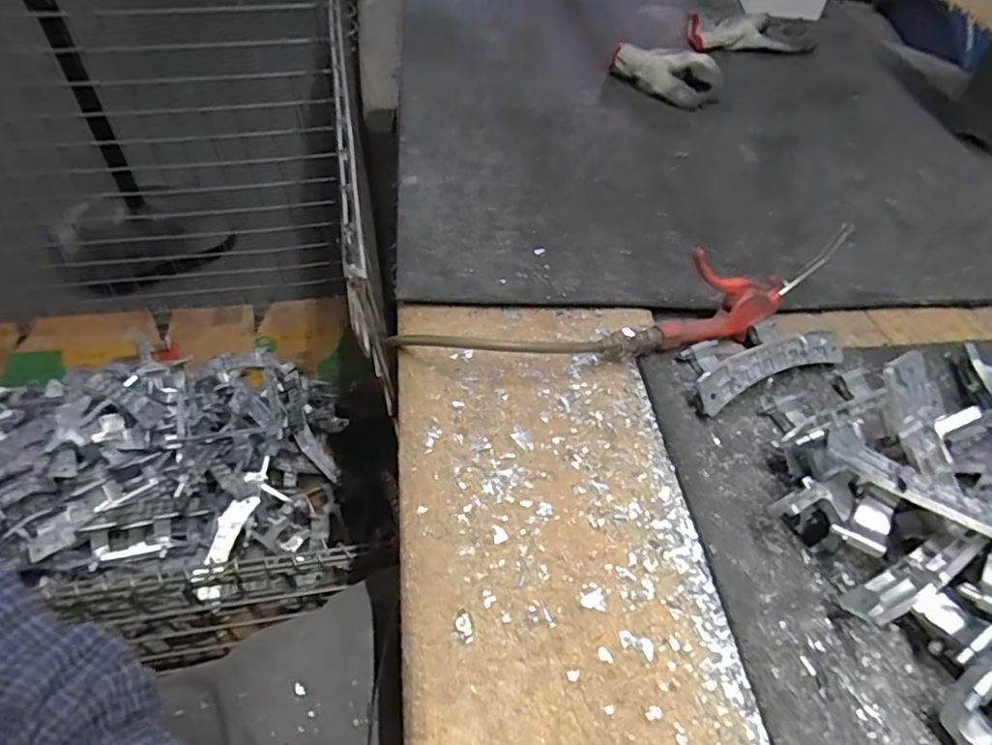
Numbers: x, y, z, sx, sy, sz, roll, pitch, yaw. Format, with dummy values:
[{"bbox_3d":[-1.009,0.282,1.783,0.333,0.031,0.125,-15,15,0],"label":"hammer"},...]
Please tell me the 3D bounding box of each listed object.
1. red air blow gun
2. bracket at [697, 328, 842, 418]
[{"bbox_3d":[0.223,-0.079,0.535,0.203,0.075,0.054,-31,59,-27],"label":"red air blow gun"},{"bbox_3d":[0.224,-0.004,0.500,0.147,0.028,0.028,-20,54,-20],"label":"bracket"}]

